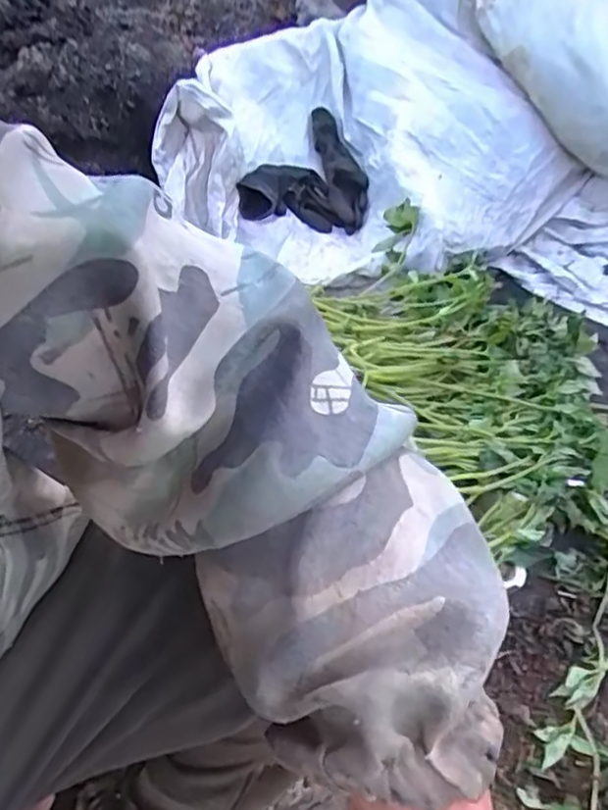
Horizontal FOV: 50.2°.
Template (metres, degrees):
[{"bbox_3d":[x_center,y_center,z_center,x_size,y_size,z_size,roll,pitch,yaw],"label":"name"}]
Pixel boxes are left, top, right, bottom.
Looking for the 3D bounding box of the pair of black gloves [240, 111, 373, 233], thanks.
[{"bbox_3d":[0.001,-0.384,1.103,0.205,0.118,0.211,-1,48,2],"label":"pair of black gloves"}]

